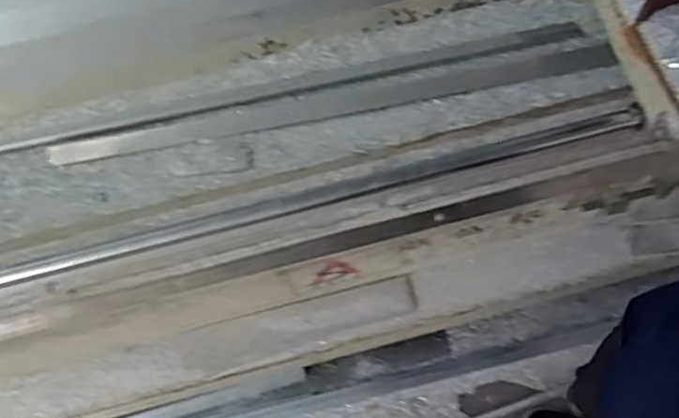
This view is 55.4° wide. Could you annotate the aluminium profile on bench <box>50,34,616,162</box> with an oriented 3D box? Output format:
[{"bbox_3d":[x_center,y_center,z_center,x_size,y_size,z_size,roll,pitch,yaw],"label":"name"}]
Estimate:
[{"bbox_3d":[-0.002,-0.192,1.153,0.987,0.012,0.073,-11,65,-4],"label":"aluminium profile on bench"}]

